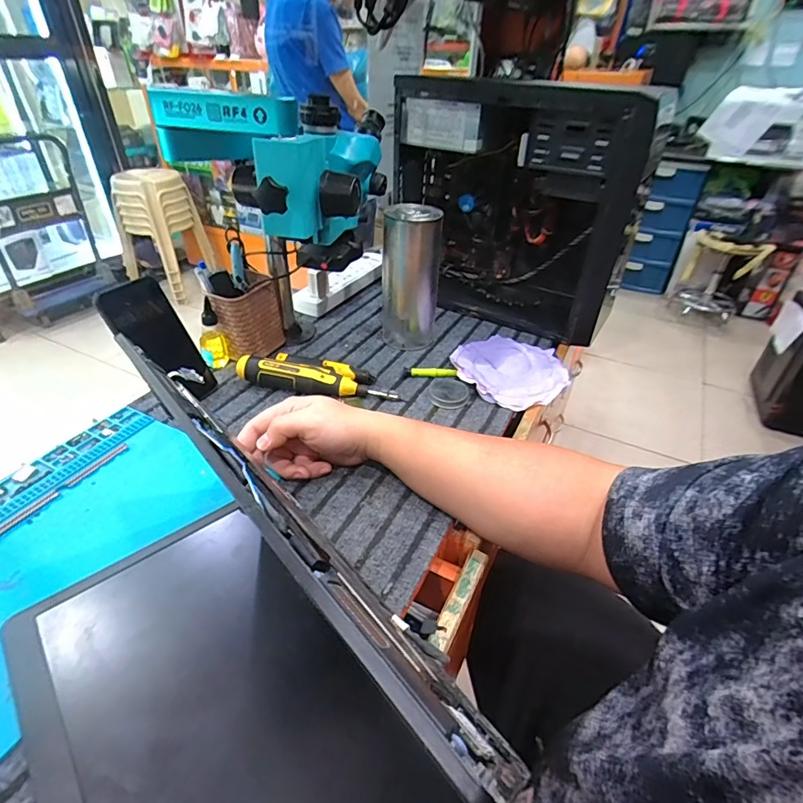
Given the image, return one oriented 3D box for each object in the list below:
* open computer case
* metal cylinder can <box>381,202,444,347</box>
[{"bbox_3d":[0.173,-0.324,0.759,0.389,0.321,0.180,27,44,30],"label":"open computer case"},{"bbox_3d":[0.012,-0.180,0.681,0.083,0.193,0.065,2,37,1],"label":"metal cylinder can"}]

